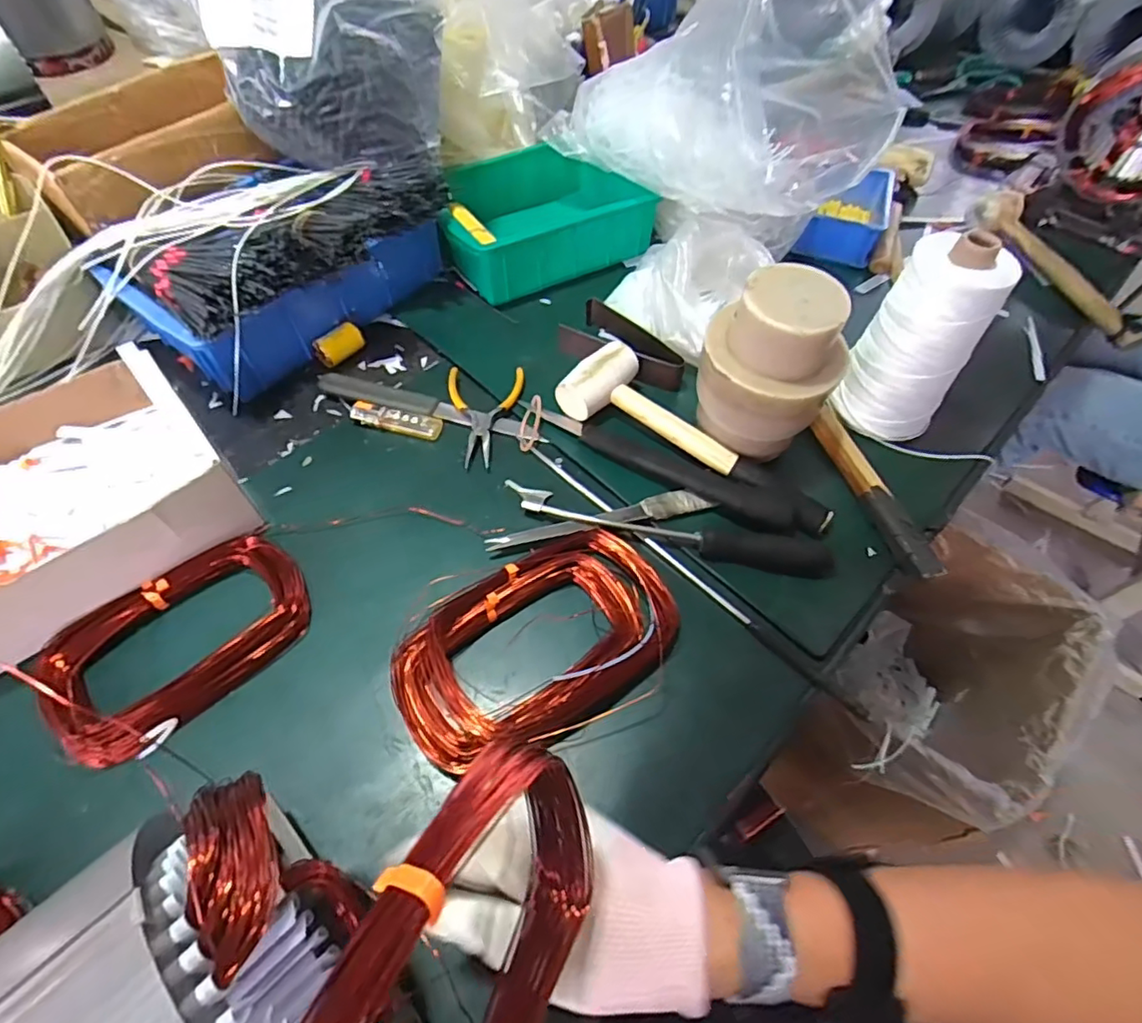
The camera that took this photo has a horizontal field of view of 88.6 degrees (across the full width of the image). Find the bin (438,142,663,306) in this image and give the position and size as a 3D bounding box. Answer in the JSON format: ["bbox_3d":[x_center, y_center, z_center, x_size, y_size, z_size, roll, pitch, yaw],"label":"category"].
[{"bbox_3d":[-0.034,-0.352,0.692,0.263,0.071,0.171,-26,60,-18],"label":"bin"}]

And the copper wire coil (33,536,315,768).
[{"bbox_3d":[-0.281,0.089,0.424,0.112,0.023,0.173,38,63,22],"label":"copper wire coil"}]

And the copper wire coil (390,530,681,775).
[{"bbox_3d":[-0.022,0.092,0.416,0.199,0.033,0.123,-30,61,-20],"label":"copper wire coil"}]

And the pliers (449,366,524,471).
[{"bbox_3d":[-0.088,-0.092,0.555,0.071,0.013,0.115,5,56,3],"label":"pliers"}]

